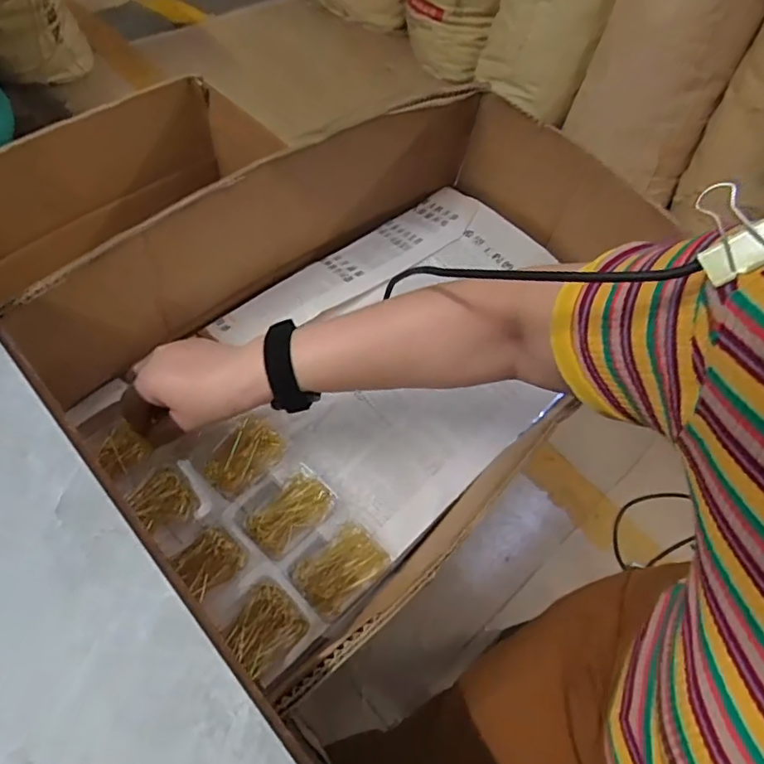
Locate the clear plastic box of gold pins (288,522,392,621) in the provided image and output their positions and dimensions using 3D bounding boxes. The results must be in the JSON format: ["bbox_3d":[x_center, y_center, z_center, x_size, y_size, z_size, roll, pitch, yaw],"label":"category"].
[{"bbox_3d":[-0.036,0.156,0.482,0.078,0.011,0.057,-36,72,-26],"label":"clear plastic box of gold pins"}]

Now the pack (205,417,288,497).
[{"bbox_3d":[-0.126,0.063,0.514,0.052,0.018,0.075,43,62,15],"label":"pack"}]

